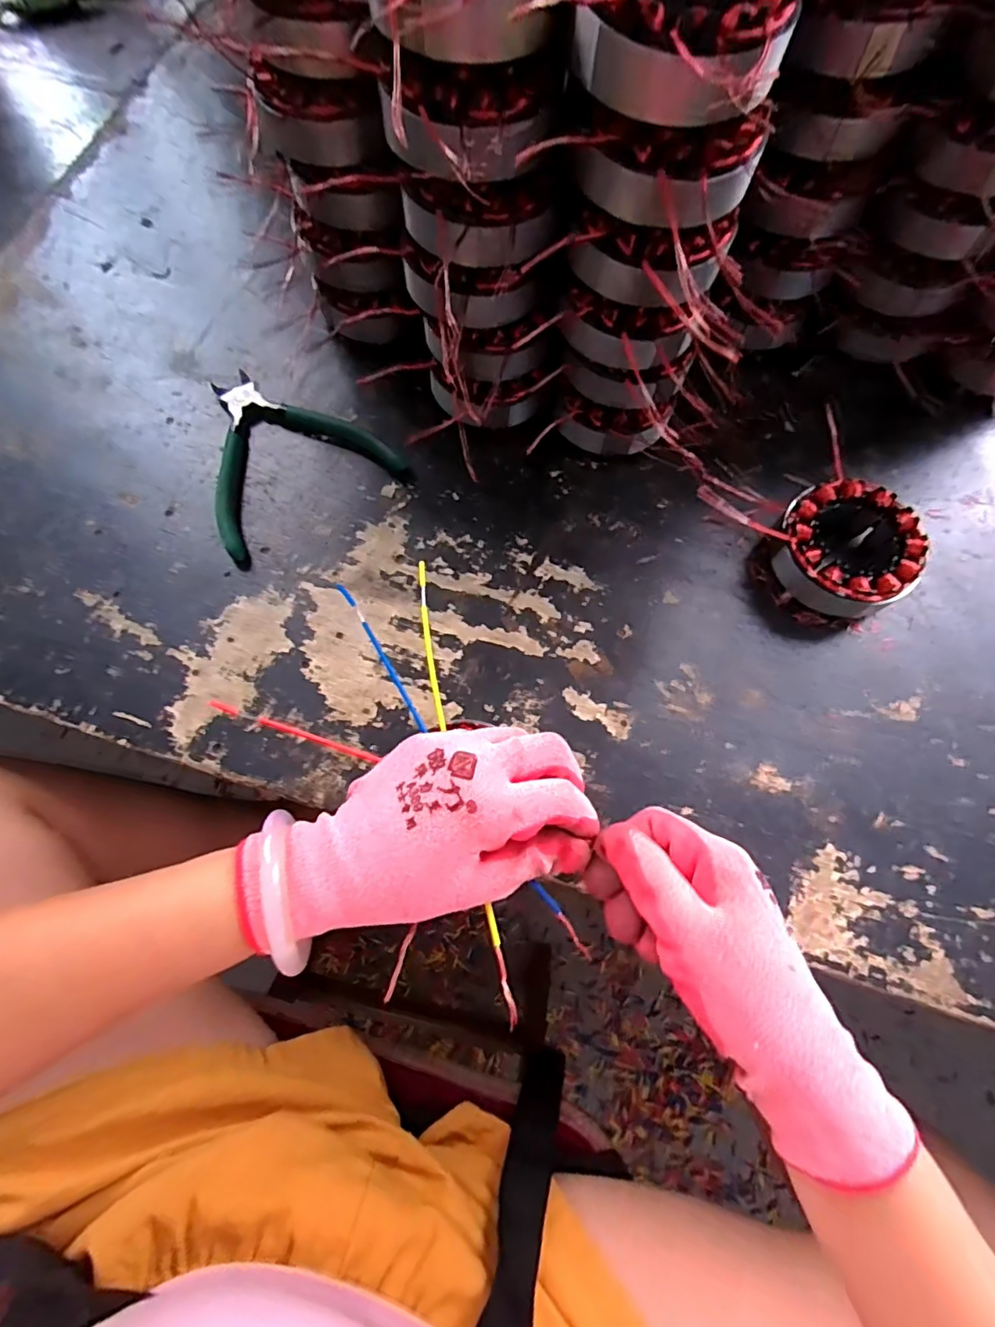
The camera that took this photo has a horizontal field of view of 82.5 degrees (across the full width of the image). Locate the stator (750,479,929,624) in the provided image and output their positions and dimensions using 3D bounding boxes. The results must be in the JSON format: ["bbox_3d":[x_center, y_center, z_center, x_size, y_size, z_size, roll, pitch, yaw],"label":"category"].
[{"bbox_3d":[0.229,-0.073,0.376,0.088,0.036,0.085,1,73,-2],"label":"stator"}]

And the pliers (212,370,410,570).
[{"bbox_3d":[-0.155,-0.154,0.400,0.131,0.011,0.134,-33,77,-11],"label":"pliers"}]

